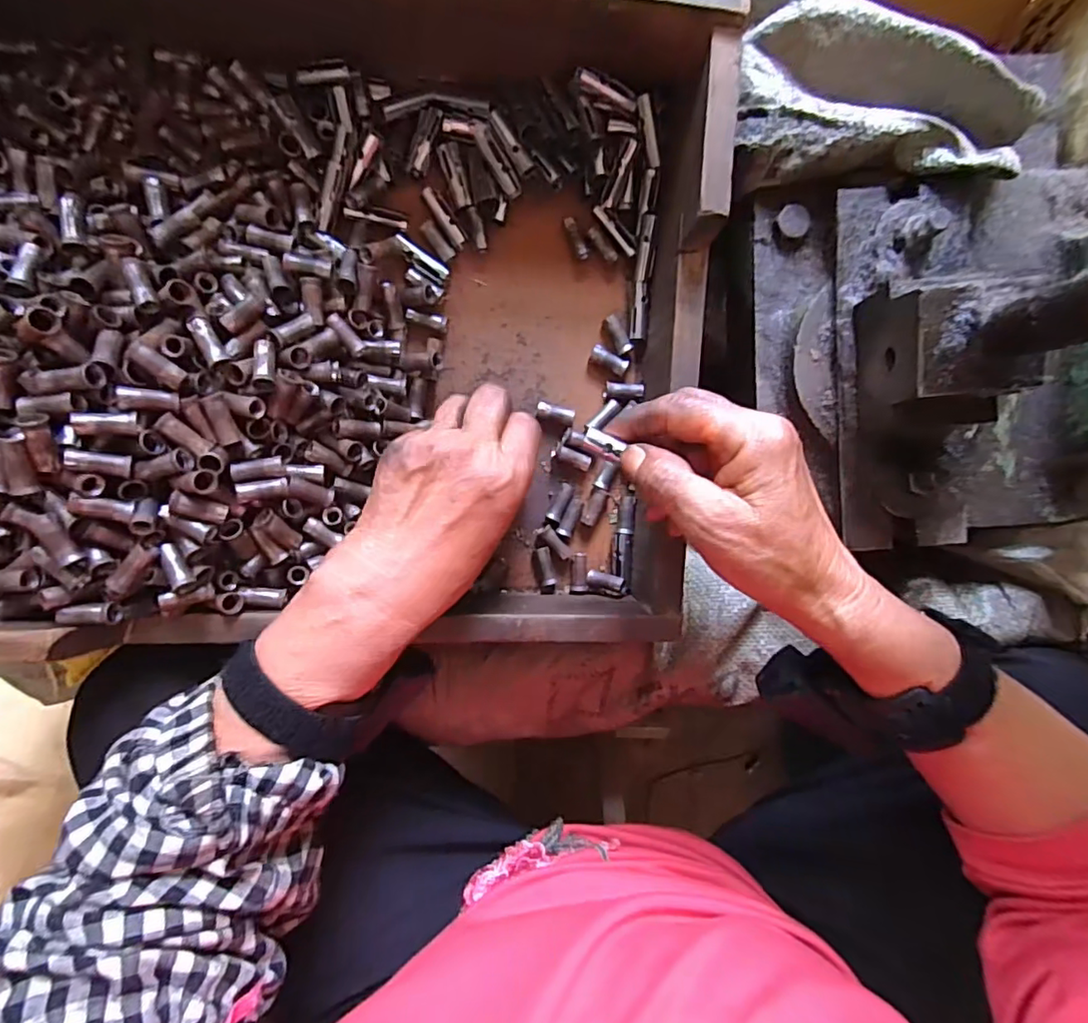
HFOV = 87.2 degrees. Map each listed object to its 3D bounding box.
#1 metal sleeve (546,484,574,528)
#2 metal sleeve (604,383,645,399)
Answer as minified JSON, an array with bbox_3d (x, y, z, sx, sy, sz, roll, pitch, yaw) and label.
[{"bbox_3d":[0.010,-0.004,0.370,0.010,0.008,0.029,27,93,-6],"label":"metal sleeve"},{"bbox_3d":[0.051,-0.077,0.363,0.025,0.006,0.010,3,95,8],"label":"metal sleeve"}]

